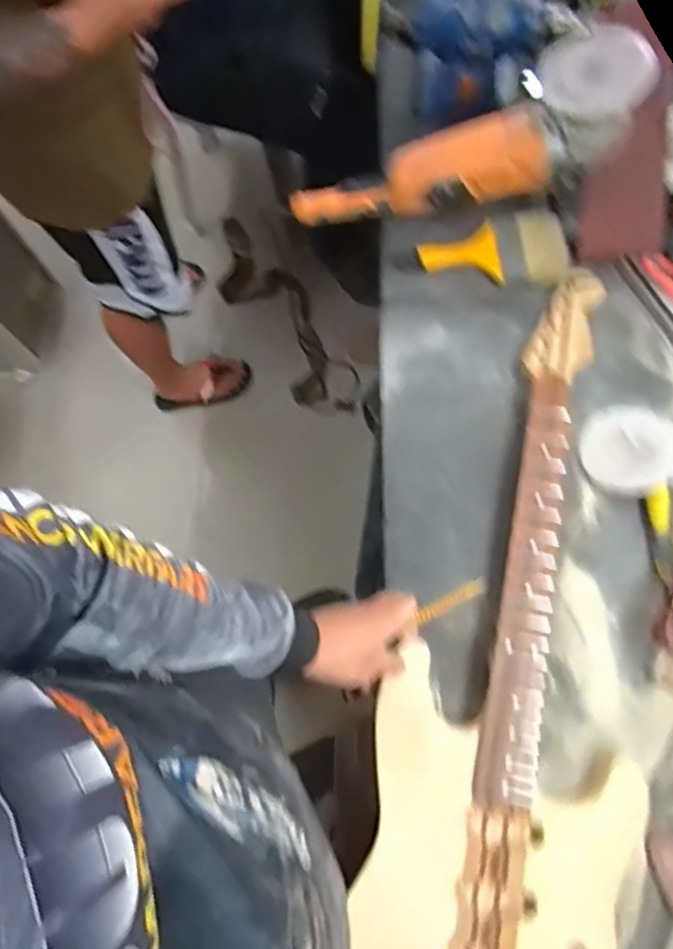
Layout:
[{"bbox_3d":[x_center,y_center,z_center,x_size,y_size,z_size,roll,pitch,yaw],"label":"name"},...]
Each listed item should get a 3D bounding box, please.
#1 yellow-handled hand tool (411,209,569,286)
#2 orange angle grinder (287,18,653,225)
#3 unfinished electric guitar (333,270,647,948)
[{"bbox_3d":[0.209,-0.308,0.824,0.190,0.018,0.118,1,73,2],"label":"yellow-handled hand tool"},{"bbox_3d":[0.155,-0.408,0.791,0.451,0.125,0.104,-11,70,27],"label":"orange angle grinder"},{"bbox_3d":[0.196,0.196,0.652,0.279,0.078,0.891,9,73,5],"label":"unfinished electric guitar"}]

